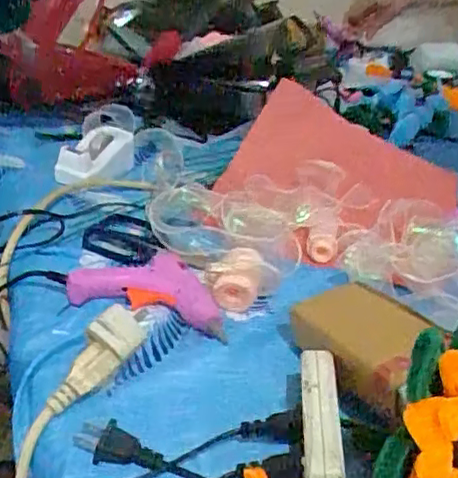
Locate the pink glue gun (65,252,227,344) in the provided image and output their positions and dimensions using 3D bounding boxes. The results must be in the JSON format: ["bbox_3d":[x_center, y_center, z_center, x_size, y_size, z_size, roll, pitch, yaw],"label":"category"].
[{"bbox_3d":[-0.059,0.037,0.545,0.134,0.025,0.078,15,31,18],"label":"pink glue gun"}]

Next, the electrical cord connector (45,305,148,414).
[{"bbox_3d":[-0.093,0.085,0.443,0.026,0.024,0.082,23,64,30],"label":"electrical cord connector"}]

